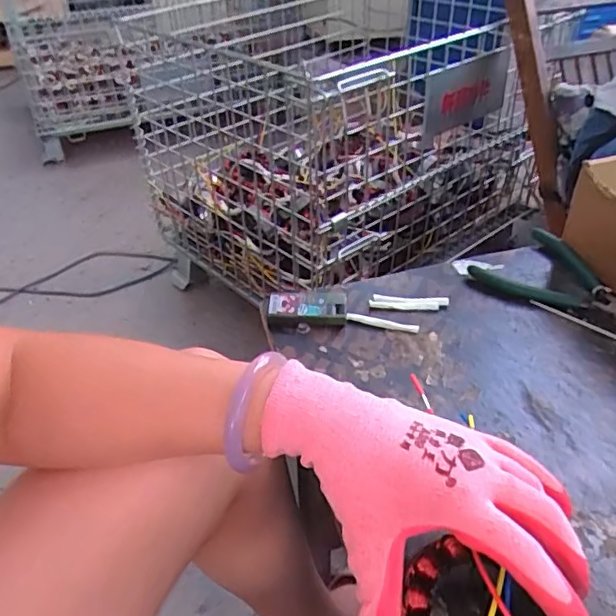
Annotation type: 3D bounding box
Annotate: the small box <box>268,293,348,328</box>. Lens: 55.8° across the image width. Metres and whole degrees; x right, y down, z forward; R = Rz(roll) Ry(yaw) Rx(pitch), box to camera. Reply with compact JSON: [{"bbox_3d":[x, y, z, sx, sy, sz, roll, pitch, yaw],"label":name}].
[{"bbox_3d":[0.000,0.001,0.504,0.068,0.015,0.036,-4,39,-4],"label":"small box"}]

